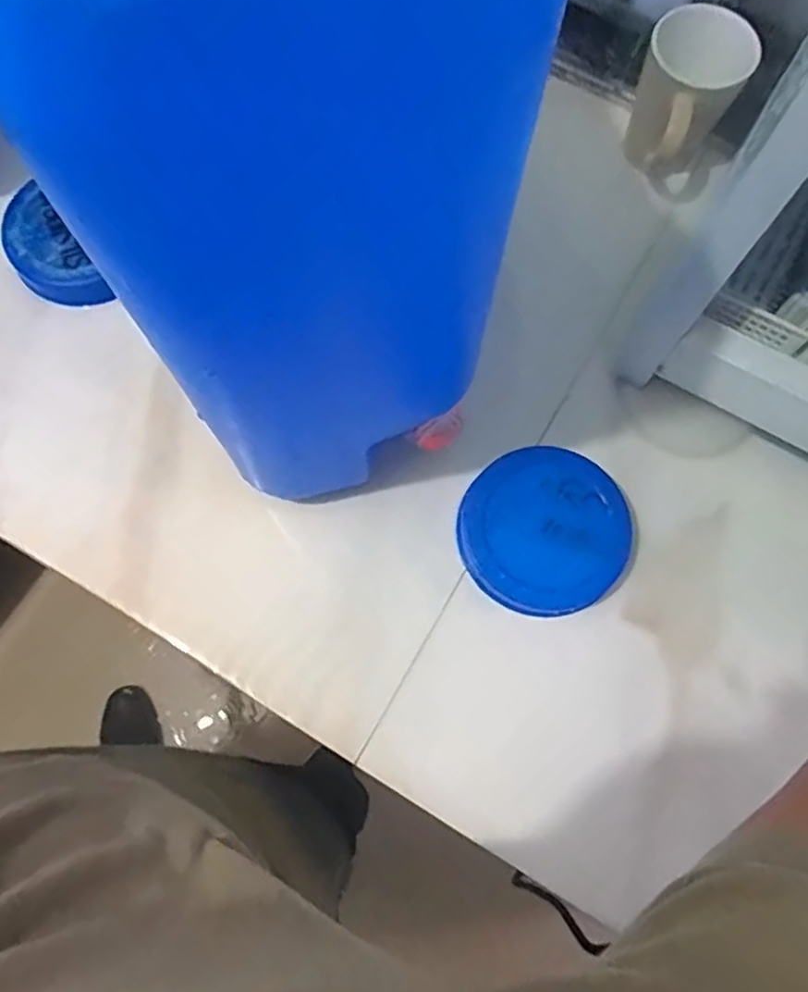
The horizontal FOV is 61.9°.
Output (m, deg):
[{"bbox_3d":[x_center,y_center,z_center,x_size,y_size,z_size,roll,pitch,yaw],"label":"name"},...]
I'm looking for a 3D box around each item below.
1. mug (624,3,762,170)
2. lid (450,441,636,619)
[{"bbox_3d":[0.215,-0.303,0.537,0.073,0.109,0.092,25,75,6],"label":"mug"},{"bbox_3d":[0.101,0.026,0.488,0.118,0.026,0.114,0,74,-1],"label":"lid"}]

